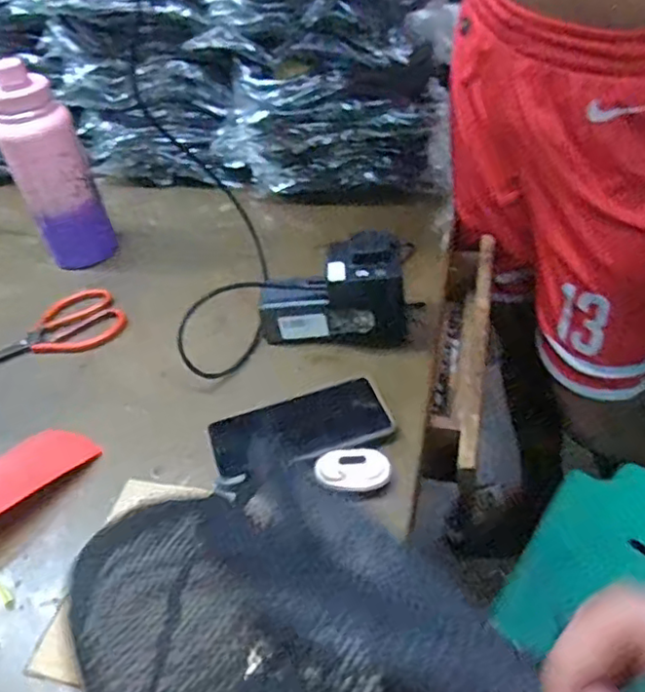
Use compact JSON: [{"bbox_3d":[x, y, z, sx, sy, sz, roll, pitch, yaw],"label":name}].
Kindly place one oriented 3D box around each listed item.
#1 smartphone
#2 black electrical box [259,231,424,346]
[{"bbox_3d":[-0.022,0.077,0.612,0.167,0.008,0.081,-16,42,-9],"label":"smartphone"},{"bbox_3d":[0.014,-0.054,0.678,0.168,0.108,0.061,-5,42,4],"label":"black electrical box"}]

